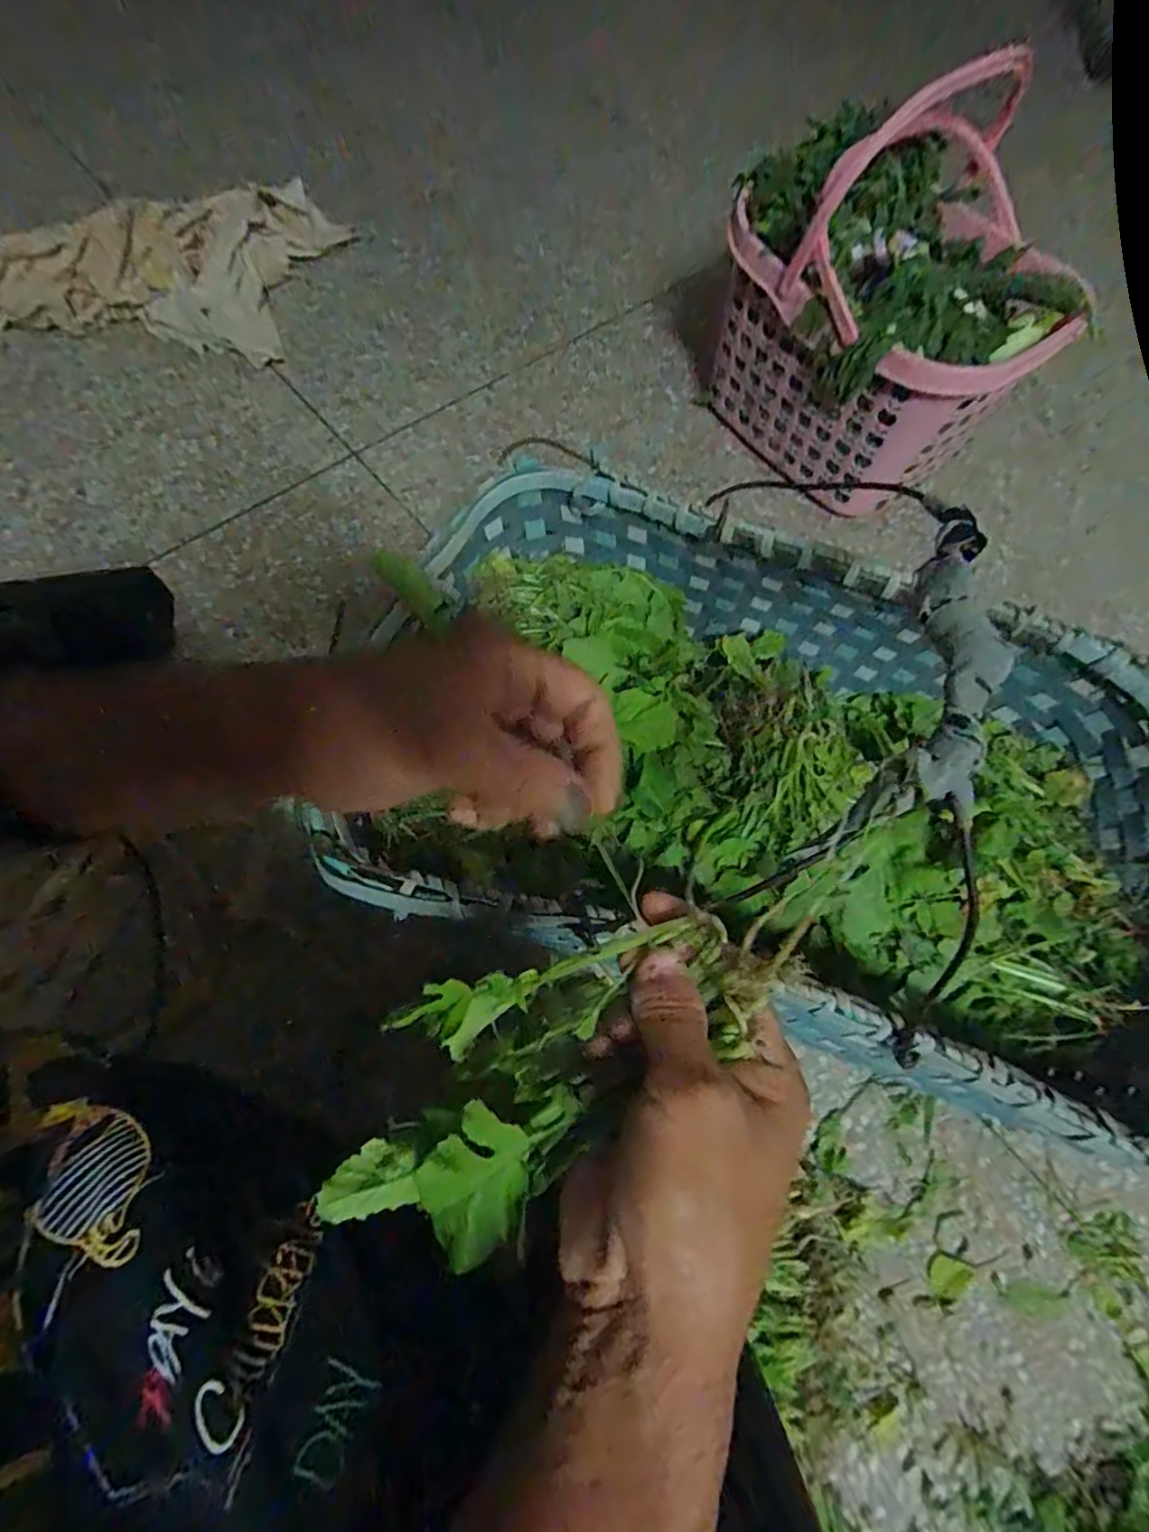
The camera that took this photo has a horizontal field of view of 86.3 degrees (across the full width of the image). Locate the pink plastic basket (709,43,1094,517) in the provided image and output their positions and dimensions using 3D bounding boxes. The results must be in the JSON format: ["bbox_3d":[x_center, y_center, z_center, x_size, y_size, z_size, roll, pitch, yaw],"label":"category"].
[{"bbox_3d":[0.372,-0.545,0.728,0.349,0.356,0.303,39,72,11],"label":"pink plastic basket"}]

